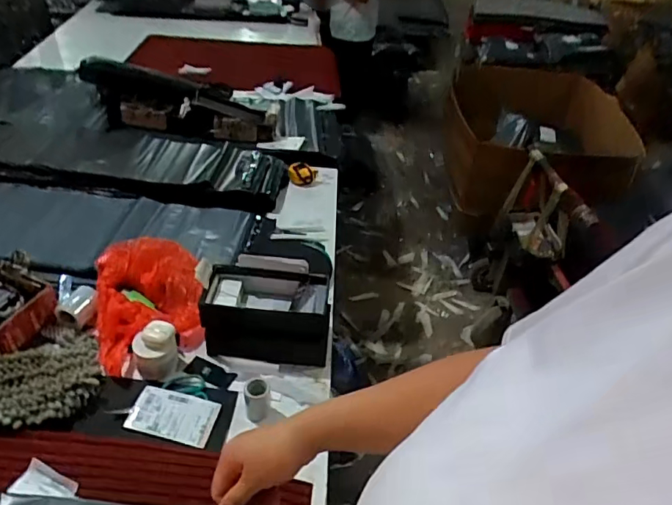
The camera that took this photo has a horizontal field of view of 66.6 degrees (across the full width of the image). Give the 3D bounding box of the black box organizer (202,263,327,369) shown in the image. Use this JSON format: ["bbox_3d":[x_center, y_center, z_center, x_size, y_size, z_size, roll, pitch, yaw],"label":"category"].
[{"bbox_3d":[-0.123,0.114,0.921,0.213,0.111,0.130,3,38,-3],"label":"black box organizer"}]

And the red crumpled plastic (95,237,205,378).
[{"bbox_3d":[-0.346,0.086,0.944,0.184,0.091,0.262,-7,41,-13],"label":"red crumpled plastic"}]

